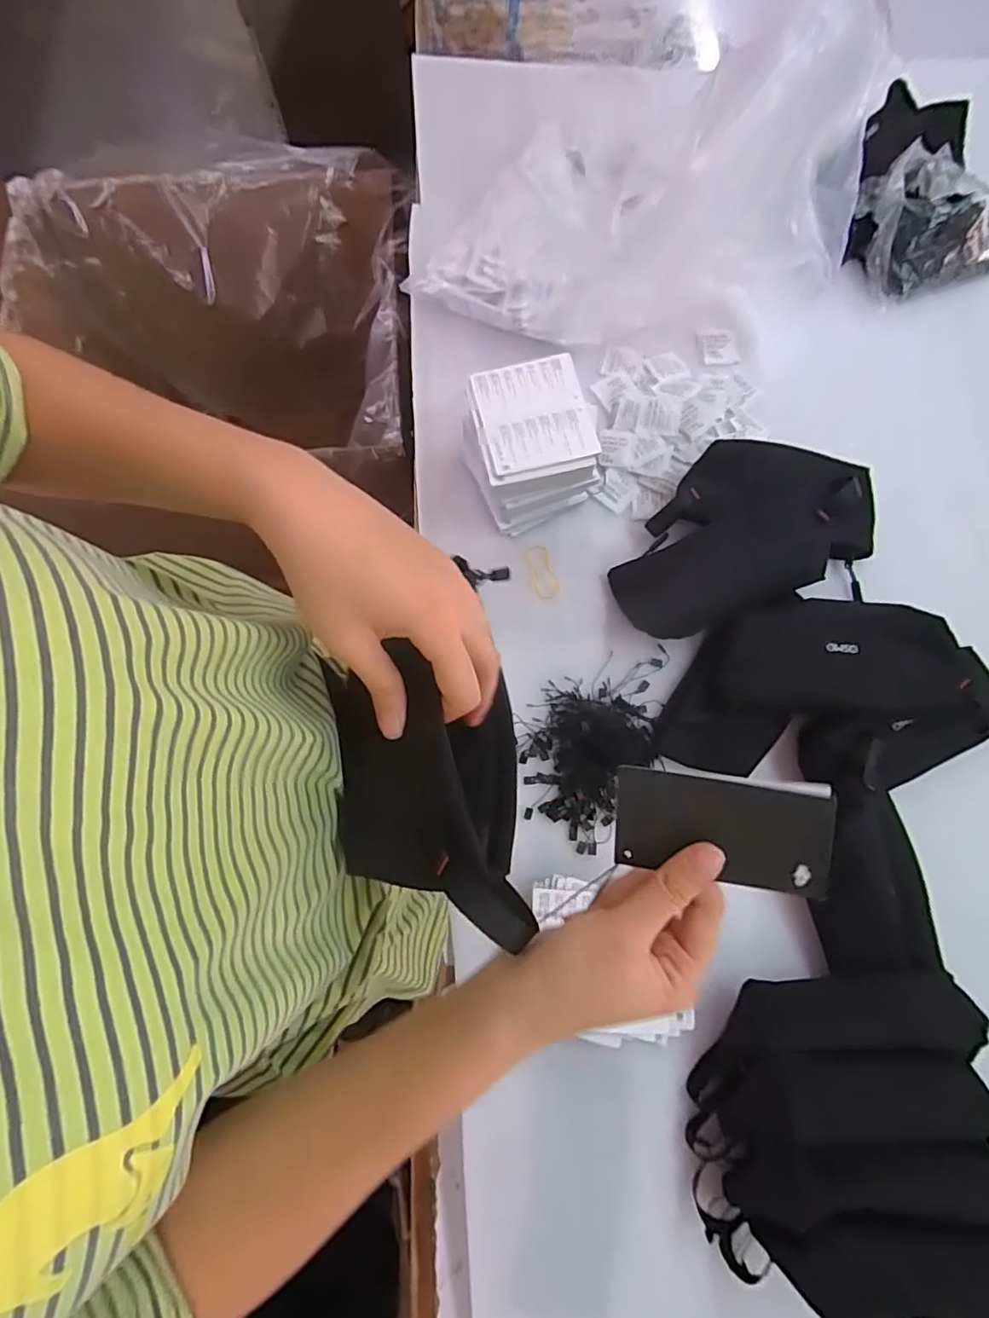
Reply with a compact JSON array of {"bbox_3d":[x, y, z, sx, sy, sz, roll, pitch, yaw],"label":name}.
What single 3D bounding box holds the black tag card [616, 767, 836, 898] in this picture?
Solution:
[{"bbox_3d":[0.099,0.076,0.265,0.088,0.005,0.048,3,96,21],"label":"black tag card"}]

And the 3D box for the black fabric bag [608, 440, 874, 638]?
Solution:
[{"bbox_3d":[0.231,-0.127,0.538,0.256,0.077,0.151,-22,78,-7],"label":"black fabric bag"}]

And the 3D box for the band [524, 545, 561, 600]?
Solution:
[{"bbox_3d":[0.046,-0.083,0.573,0.024,0.004,0.056,-18,78,-6],"label":"band"}]

